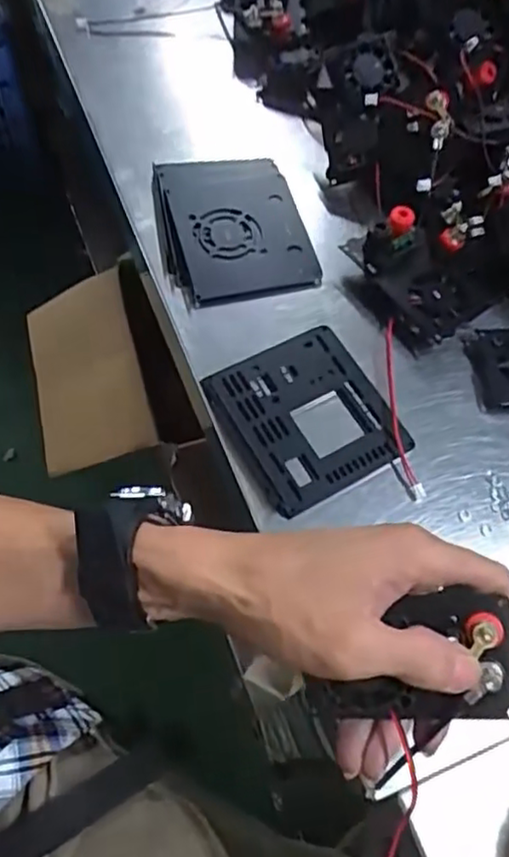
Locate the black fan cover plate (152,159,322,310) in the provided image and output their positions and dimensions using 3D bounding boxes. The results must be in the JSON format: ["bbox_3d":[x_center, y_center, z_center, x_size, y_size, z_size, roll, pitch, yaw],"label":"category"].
[{"bbox_3d":[-0.015,-0.141,0.451,0.095,0.009,0.127,-9,63,-9],"label":"black fan cover plate"}]

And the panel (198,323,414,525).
[{"bbox_3d":[0.031,-0.008,0.387,0.089,0.005,0.100,-25,67,-16],"label":"panel"}]

